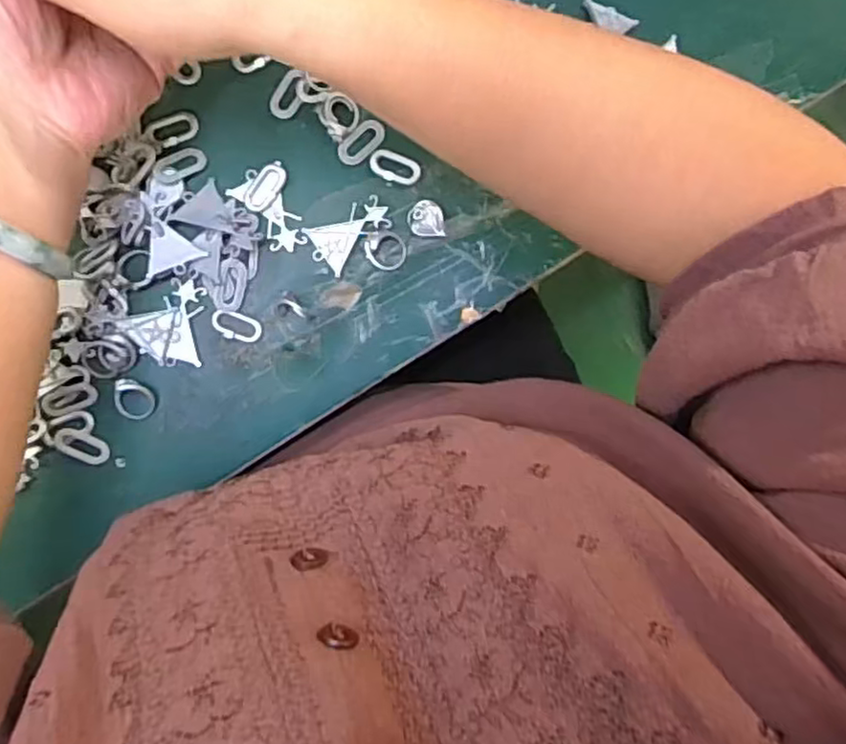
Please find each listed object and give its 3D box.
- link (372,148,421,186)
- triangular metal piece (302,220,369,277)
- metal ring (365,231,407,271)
[{"bbox_3d":[-0.014,-0.107,0.349,0.026,0.004,0.015,21,91,-7],"label":"link"},{"bbox_3d":[-0.043,-0.064,0.348,0.032,0.004,0.025,-8,94,-6],"label":"triangular metal piece"},{"bbox_3d":[-0.019,-0.063,0.347,0.021,0.010,0.019,-37,96,-3],"label":"metal ring"}]

